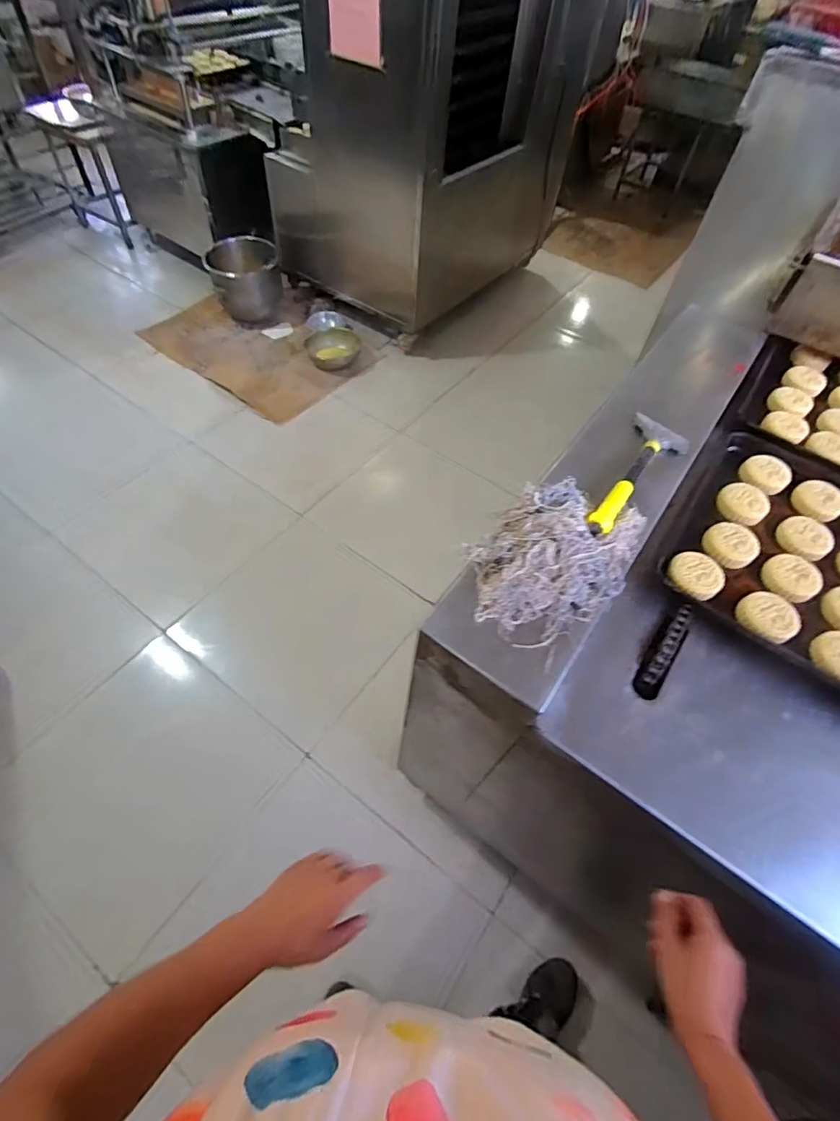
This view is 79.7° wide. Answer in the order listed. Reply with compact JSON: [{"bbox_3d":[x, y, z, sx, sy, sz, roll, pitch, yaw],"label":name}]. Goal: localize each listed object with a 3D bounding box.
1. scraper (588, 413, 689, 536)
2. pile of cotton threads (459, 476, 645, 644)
[{"bbox_3d":[0.332,-0.129,0.767,0.095,0.050,0.311,30,59,15],"label":"scraper"},{"bbox_3d":[0.180,-0.015,0.673,0.192,0.048,0.282,34,61,16],"label":"pile of cotton threads"}]

